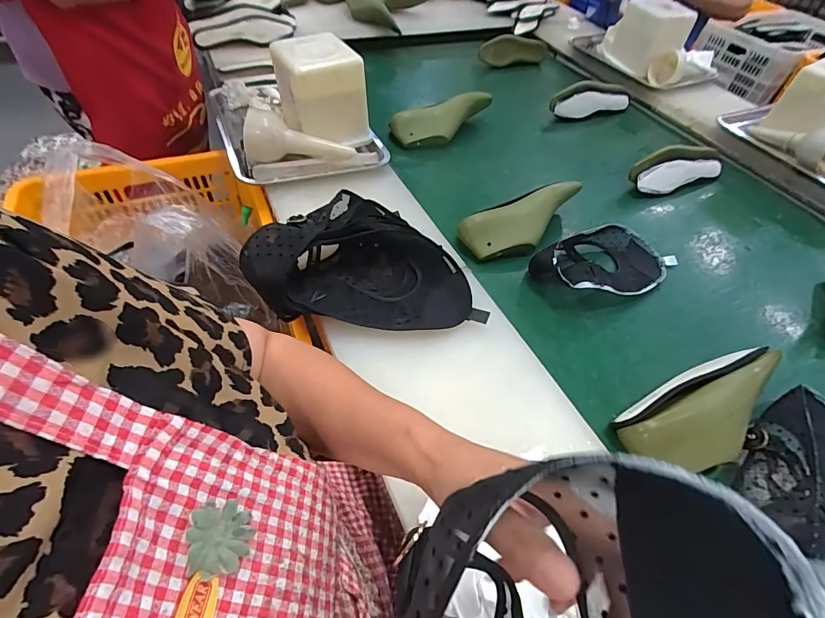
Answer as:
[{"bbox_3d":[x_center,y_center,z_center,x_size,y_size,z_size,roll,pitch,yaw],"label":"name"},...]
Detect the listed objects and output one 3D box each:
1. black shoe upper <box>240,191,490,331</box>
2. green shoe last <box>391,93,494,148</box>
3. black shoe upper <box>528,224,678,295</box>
[{"bbox_3d":[-0.045,-0.084,0.591,0.309,0.081,0.235,8,50,4],"label":"black shoe upper"},{"bbox_3d":[0.080,-0.450,0.981,0.255,0.093,0.071,-16,53,-16],"label":"green shoe last"},{"bbox_3d":[0.342,-0.082,0.714,0.292,0.059,0.137,-12,51,-29],"label":"black shoe upper"}]

